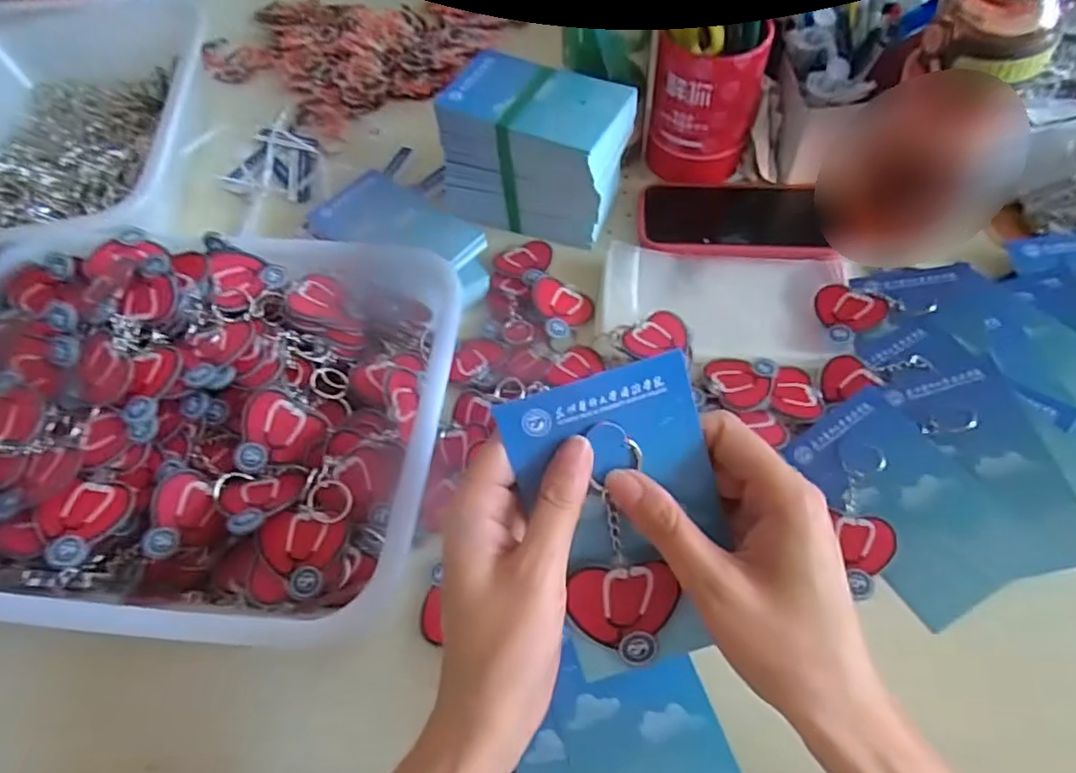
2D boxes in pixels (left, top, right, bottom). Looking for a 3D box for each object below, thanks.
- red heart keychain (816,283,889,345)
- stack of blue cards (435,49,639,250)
[{"bbox_3d":[0.232,-0.059,0.466,0.044,0.012,0.047,-24,60,-10],"label":"red heart keychain"},{"bbox_3d":[-0.002,-0.192,0.507,0.135,0.092,0.090,23,63,17],"label":"stack of blue cards"}]

